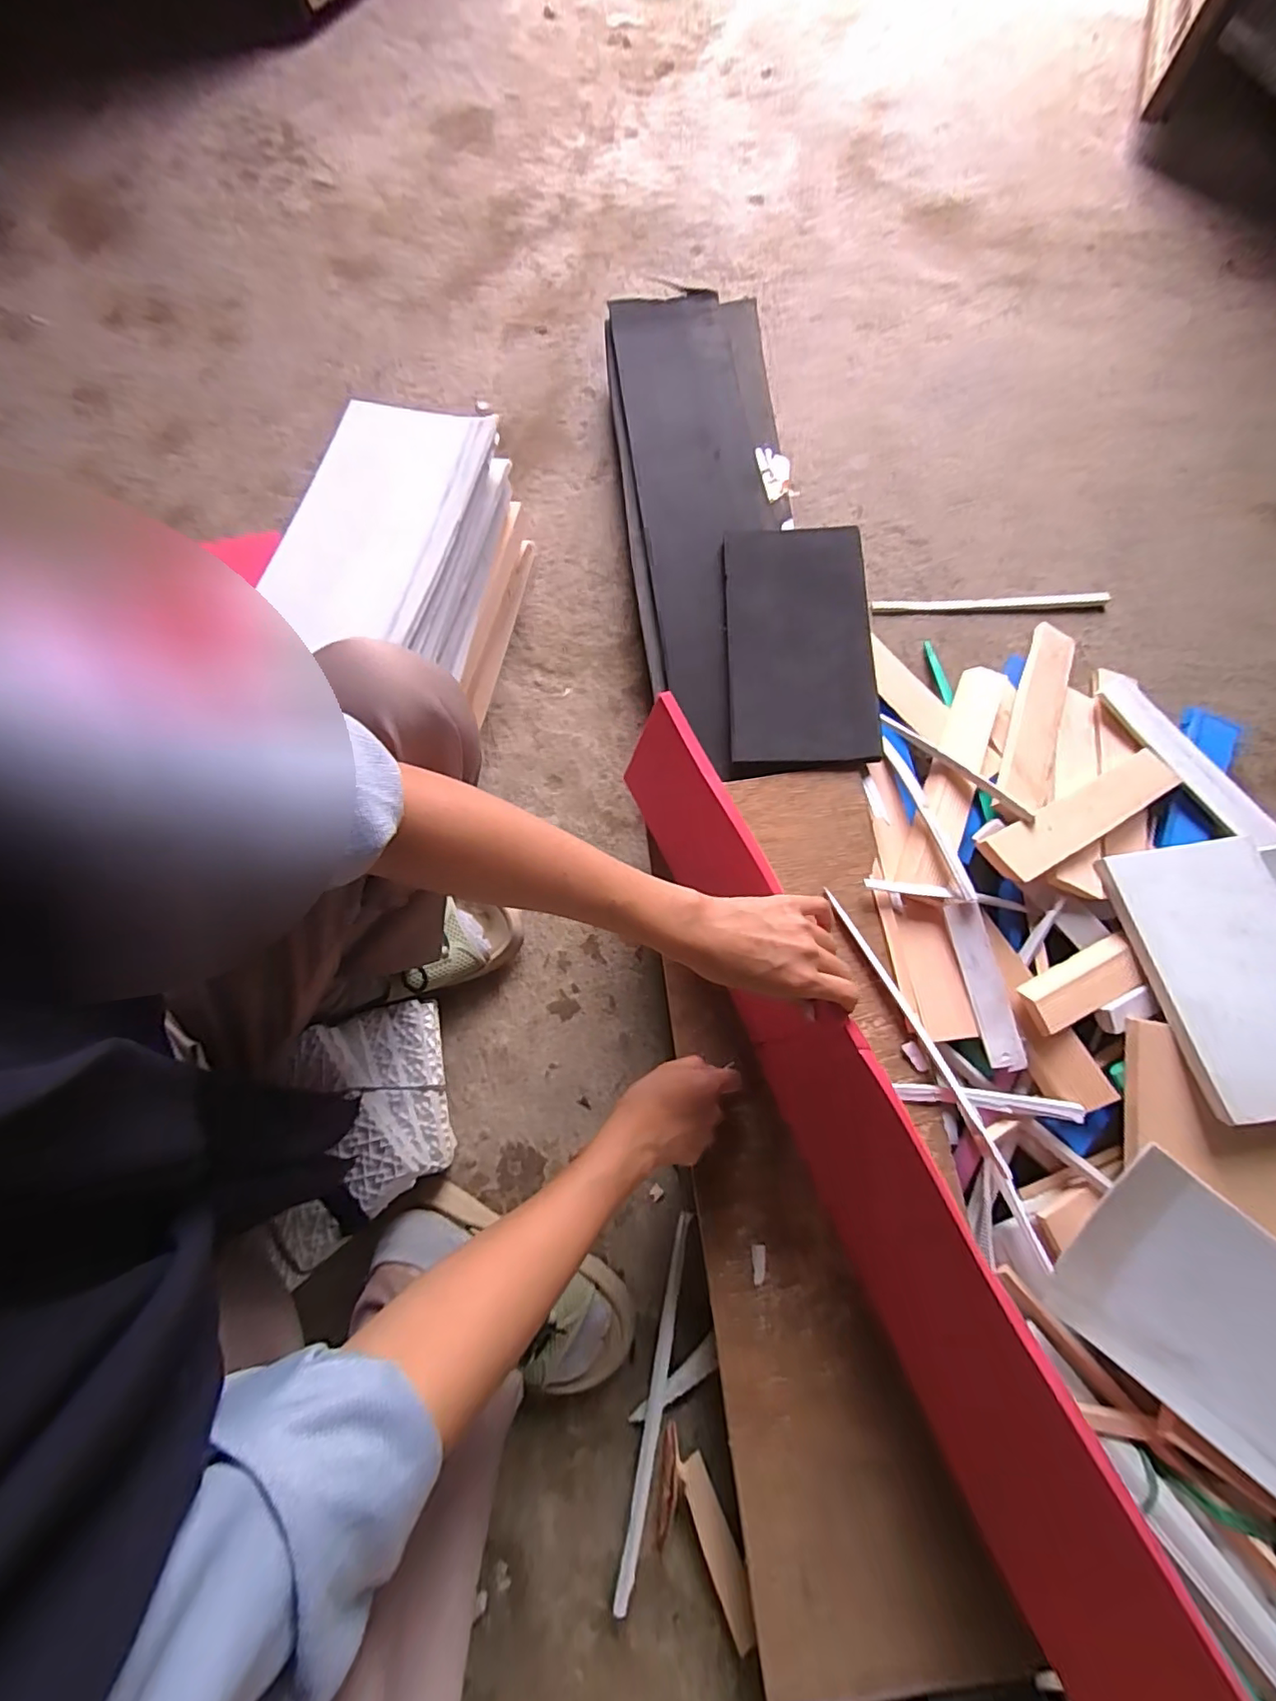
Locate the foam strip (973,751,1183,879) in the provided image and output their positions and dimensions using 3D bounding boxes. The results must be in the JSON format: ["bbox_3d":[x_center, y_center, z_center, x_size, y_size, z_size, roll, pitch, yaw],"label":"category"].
[{"bbox_3d":[0.443,-0.038,0.570,0.271,0.017,0.050,-23,76,-21],"label":"foam strip"}]

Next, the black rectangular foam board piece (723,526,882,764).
[{"bbox_3d":[0.170,-0.223,0.617,0.146,0.027,0.273,0,75,1],"label":"black rectangular foam board piece"}]

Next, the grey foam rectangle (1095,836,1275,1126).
[{"bbox_3d":[0.512,0.102,0.497,0.136,0.015,0.224,-8,65,2],"label":"grey foam rectangle"}]

